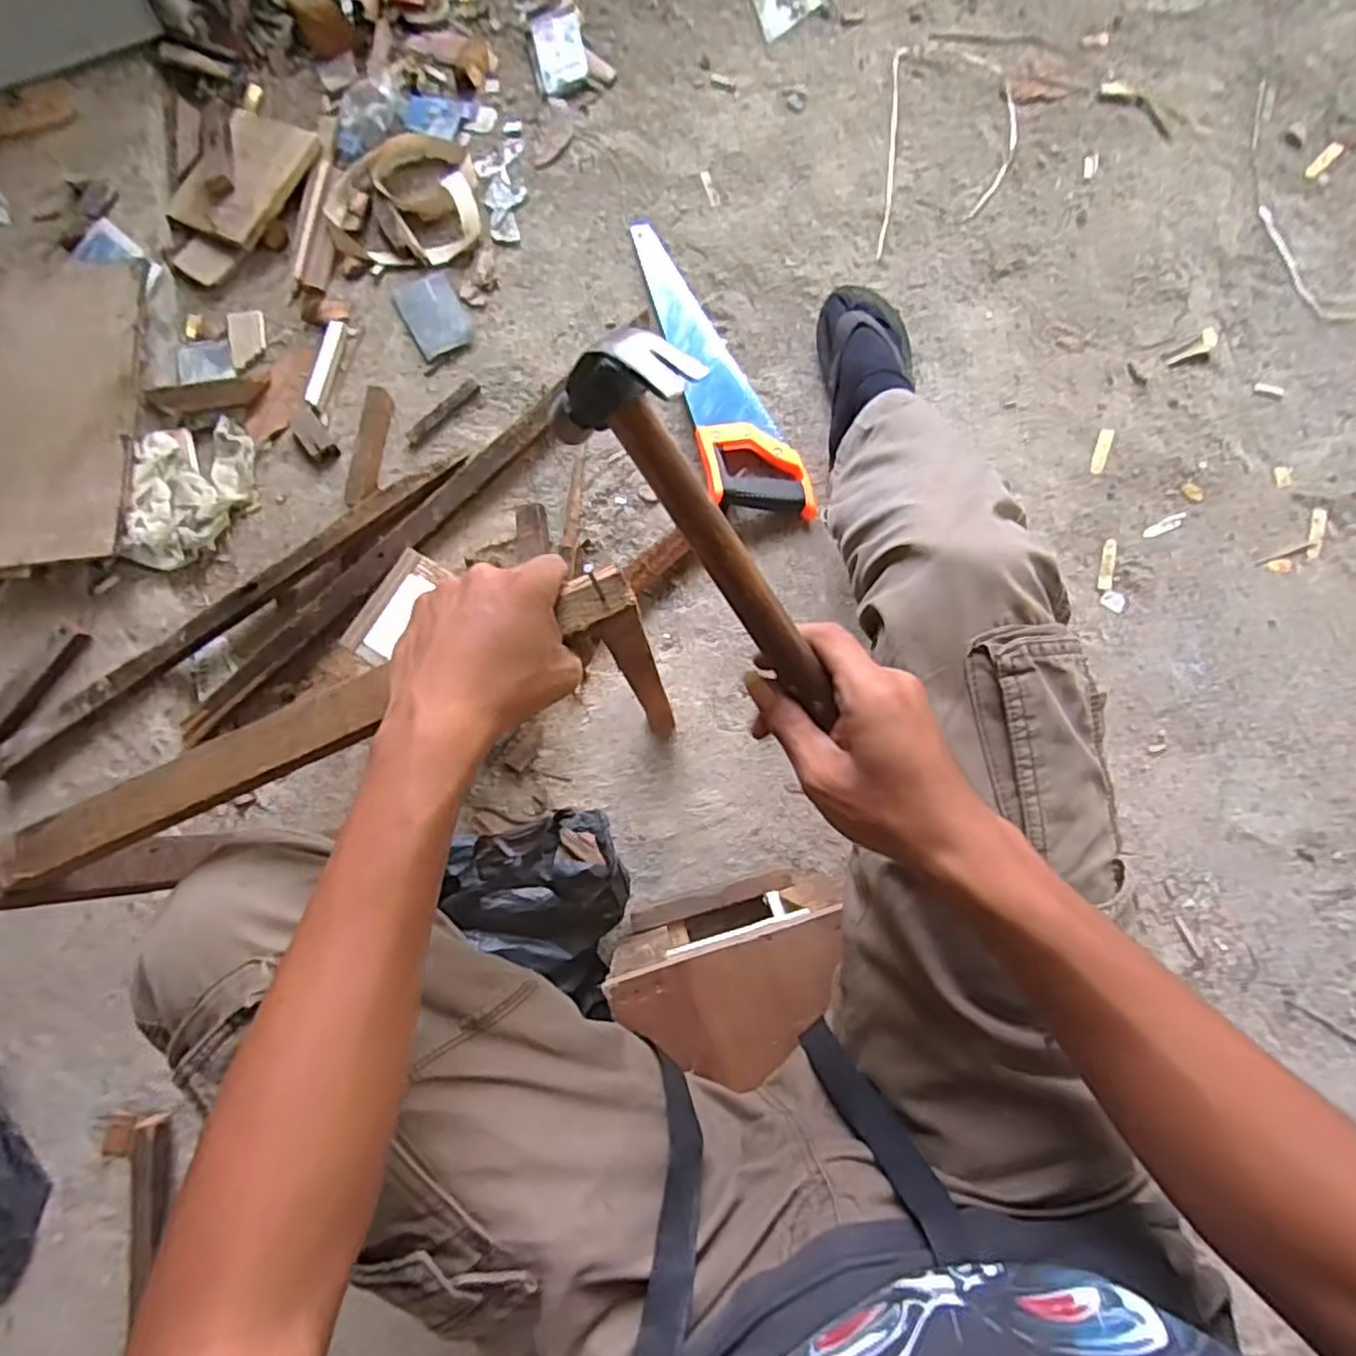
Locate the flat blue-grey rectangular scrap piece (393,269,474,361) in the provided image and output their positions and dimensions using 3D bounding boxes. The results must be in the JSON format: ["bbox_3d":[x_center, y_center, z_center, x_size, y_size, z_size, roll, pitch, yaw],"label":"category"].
[{"bbox_3d":[-0.307,-0.460,0.885,0.073,0.006,0.116,-26,81,-3],"label":"flat blue-grey rectangular scrap piece"}]

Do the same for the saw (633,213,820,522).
[{"bbox_3d":[0.049,-0.384,0.844,0.119,0.043,0.438,-15,81,-1],"label":"saw"}]

